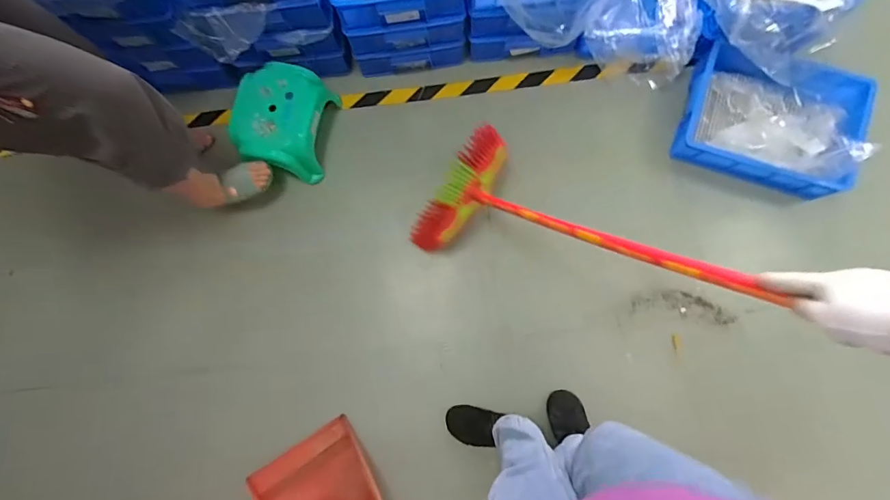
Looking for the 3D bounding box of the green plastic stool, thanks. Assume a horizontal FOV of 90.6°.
[{"bbox_3d":[-0.435,-0.347,1.199,0.198,0.171,0.263,11,83,5],"label":"green plastic stool"}]

